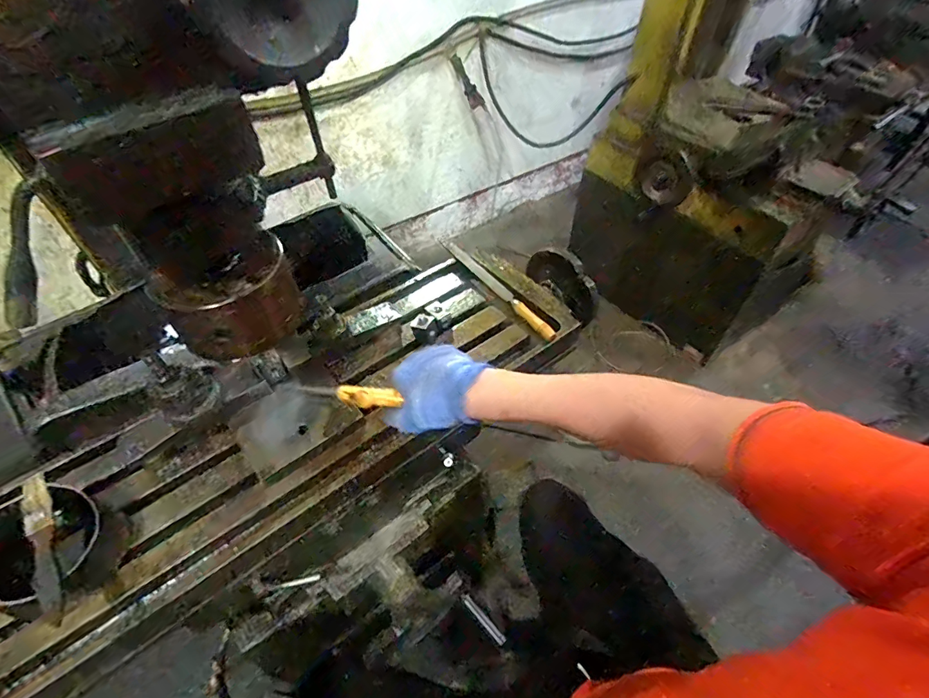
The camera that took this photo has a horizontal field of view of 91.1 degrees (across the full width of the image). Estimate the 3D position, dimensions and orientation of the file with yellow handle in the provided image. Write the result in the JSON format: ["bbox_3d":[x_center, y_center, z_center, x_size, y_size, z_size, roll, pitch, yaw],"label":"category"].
[{"bbox_3d":[0.047,-0.101,0.705,0.020,0.020,0.275,-27,54,-22],"label":"file with yellow handle"}]

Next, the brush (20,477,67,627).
[{"bbox_3d":[-0.377,0.174,0.409,0.020,0.013,0.147,-30,55,-24],"label":"brush"}]

